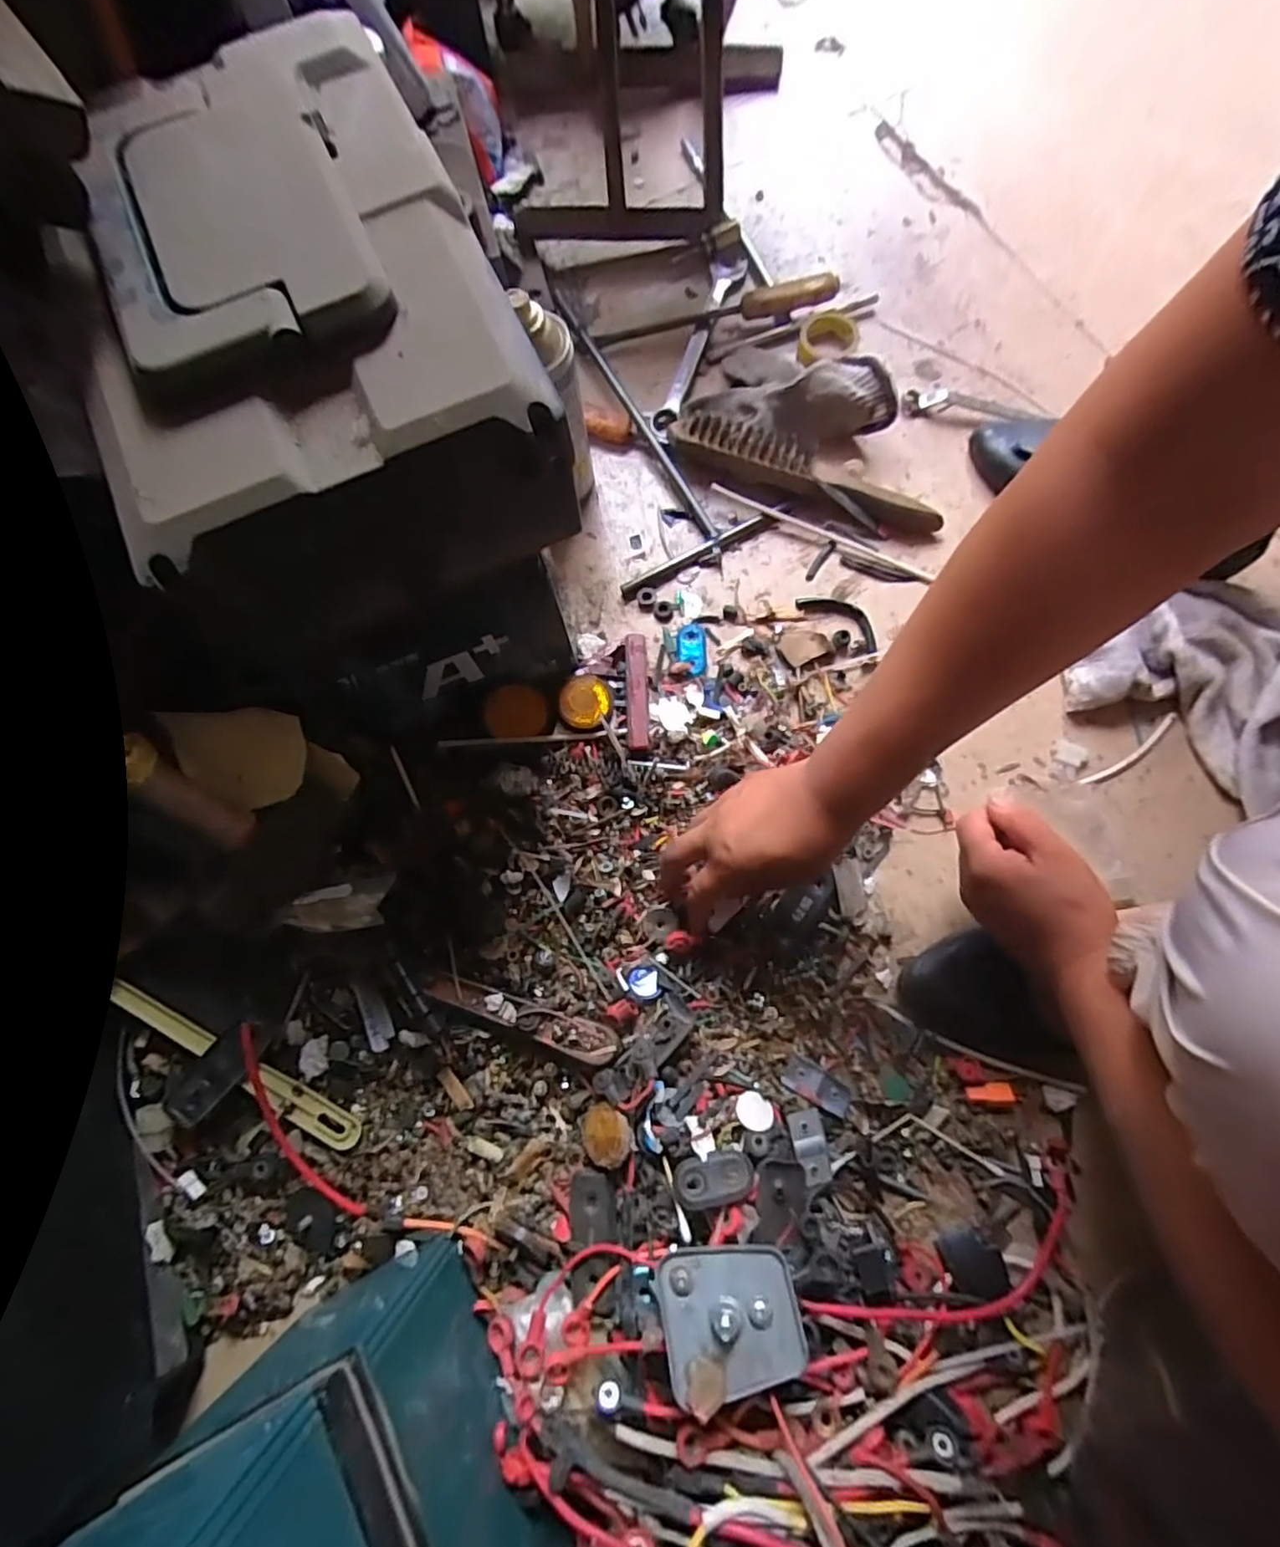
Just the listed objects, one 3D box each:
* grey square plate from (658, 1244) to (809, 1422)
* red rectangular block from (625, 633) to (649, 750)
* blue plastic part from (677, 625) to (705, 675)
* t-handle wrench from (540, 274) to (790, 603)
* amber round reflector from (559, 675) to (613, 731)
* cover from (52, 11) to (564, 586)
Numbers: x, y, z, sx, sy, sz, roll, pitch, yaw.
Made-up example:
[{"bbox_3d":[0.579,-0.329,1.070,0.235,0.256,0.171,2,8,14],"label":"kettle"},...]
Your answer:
[{"bbox_3d":[0.054,0.324,0.375,0.079,0.018,0.070,-12,56,2],"label":"grey square plate"},{"bbox_3d":[-0.003,-0.069,0.532,0.017,0.015,0.104,-2,74,1],"label":"red rectangular block"},{"bbox_3d":[0.045,-0.109,0.553,0.024,0.004,0.045,-6,74,0],"label":"blue plastic part"},{"bbox_3d":[-0.033,-0.352,0.608,0.163,0.030,0.370,-30,76,-7],"label":"t-handle wrench"},{"bbox_3d":[-0.045,-0.060,0.523,0.042,0.016,0.046,0,74,1],"label":"amber round reflector"},{"bbox_3d":[-0.184,-0.262,0.307,0.194,0.033,0.284,-22,75,-5],"label":"cover"}]

